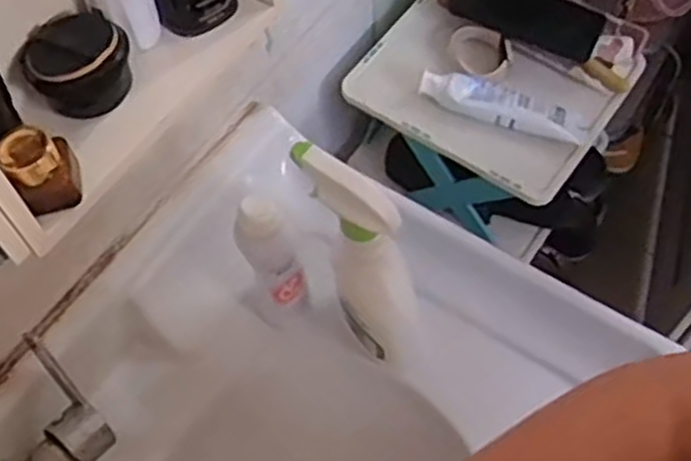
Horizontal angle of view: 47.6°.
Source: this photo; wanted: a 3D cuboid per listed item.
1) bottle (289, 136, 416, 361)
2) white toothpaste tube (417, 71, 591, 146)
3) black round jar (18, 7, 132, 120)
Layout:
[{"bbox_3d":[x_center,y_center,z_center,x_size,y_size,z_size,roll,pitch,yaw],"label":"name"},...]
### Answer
[{"bbox_3d":[0.014,0.028,0.618,0.046,0.234,0.105,-33,64,-16],"label":"bottle"},{"bbox_3d":[0.169,-0.138,0.829,0.177,0.028,0.055,17,62,12],"label":"white toothpaste tube"},{"bbox_3d":[-0.167,-0.107,0.485,0.059,0.043,0.064,-1,60,2],"label":"black round jar"}]

